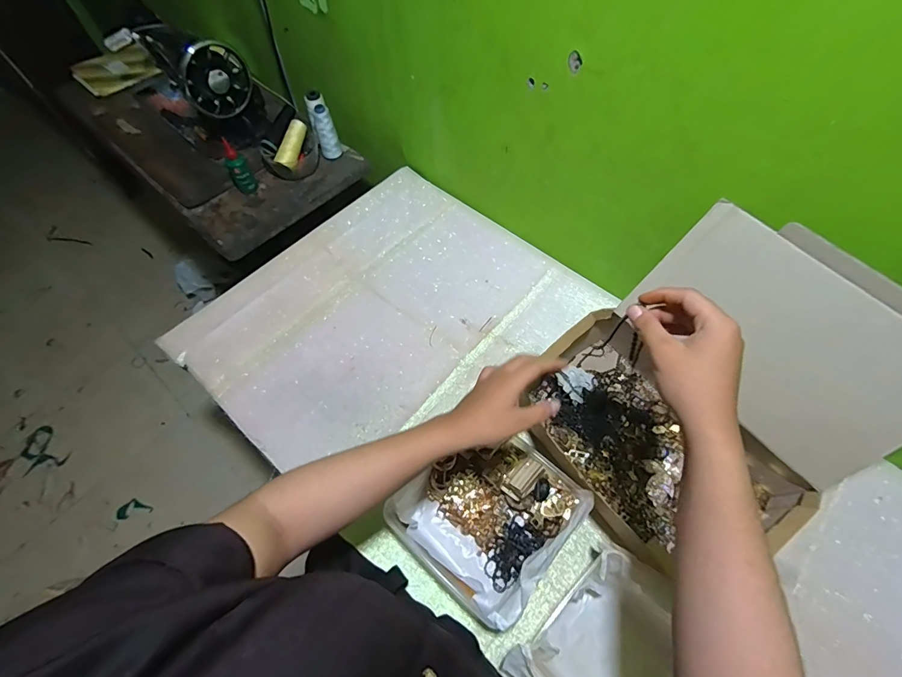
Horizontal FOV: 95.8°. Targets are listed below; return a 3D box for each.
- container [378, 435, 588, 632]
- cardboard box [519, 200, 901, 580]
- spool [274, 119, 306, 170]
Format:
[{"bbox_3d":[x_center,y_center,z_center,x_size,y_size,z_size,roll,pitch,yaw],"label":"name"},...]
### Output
[{"bbox_3d":[0.052,0.232,0.542,0.202,0.071,0.206,38,67,19],"label":"container"},{"bbox_3d":[0.310,0.070,0.516,0.332,0.262,0.345,-41,68,-20],"label":"cardboard box"},{"bbox_3d":[-0.351,-0.433,0.905,0.033,0.034,0.112,17,84,10],"label":"spool"}]

